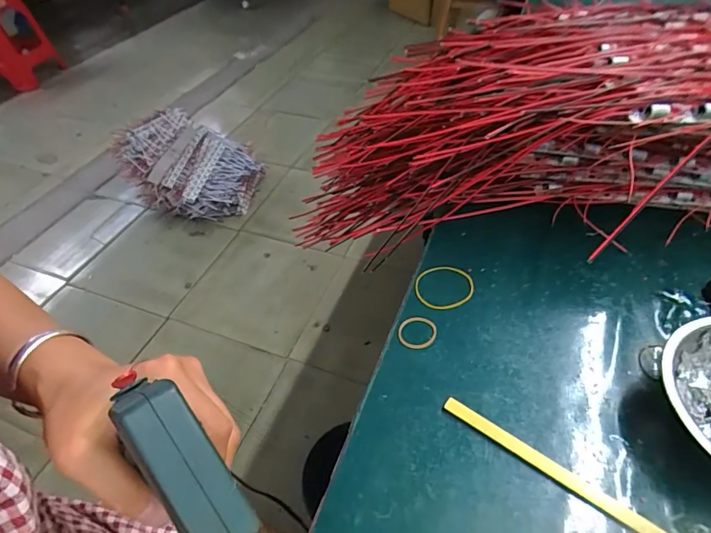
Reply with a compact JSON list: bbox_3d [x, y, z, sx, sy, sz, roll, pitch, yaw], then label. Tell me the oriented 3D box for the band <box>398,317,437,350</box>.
[{"bbox_3d":[0.050,0.053,0.345,0.030,0.004,0.031,-2,47,2],"label":"band"}]

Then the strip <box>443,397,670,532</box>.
[{"bbox_3d":[0.191,0.165,0.237,0.310,0.004,0.013,28,63,25],"label":"strip"}]

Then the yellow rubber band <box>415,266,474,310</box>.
[{"bbox_3d":[0.078,0.017,0.376,0.052,0.004,0.047,-8,48,-3],"label":"yellow rubber band"}]

